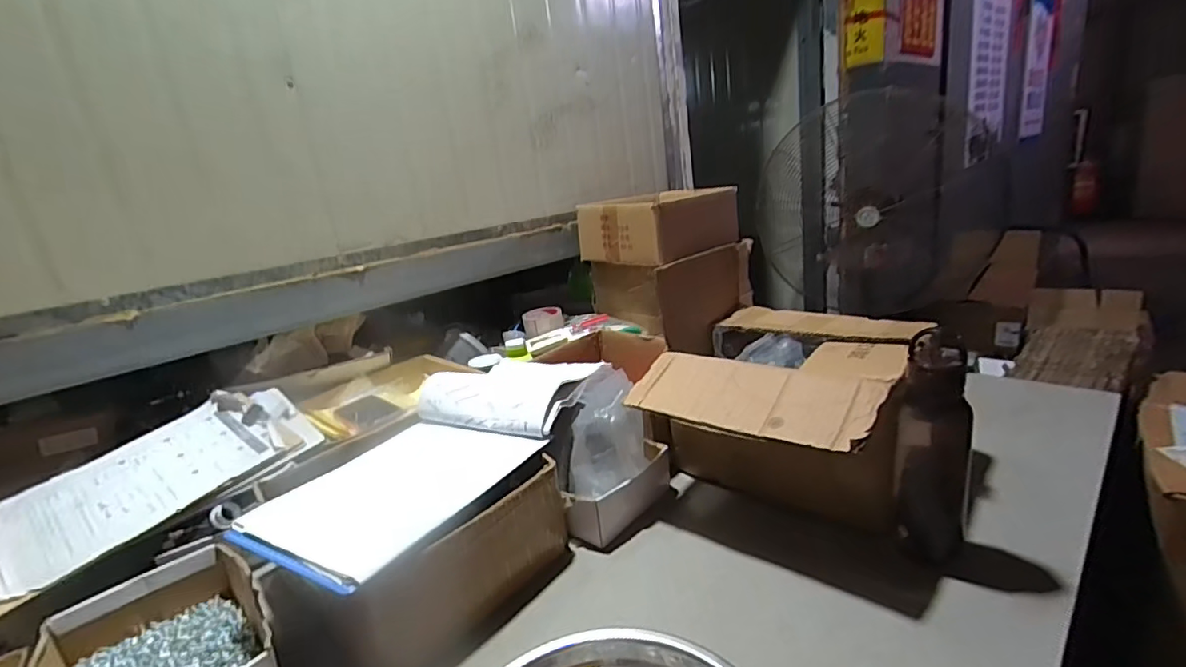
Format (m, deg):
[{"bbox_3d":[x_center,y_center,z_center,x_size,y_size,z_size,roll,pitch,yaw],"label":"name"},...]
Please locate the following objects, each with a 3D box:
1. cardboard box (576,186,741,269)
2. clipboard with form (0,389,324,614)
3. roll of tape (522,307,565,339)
[{"bbox_3d":[0.160,-0.254,1.266,0.299,0.123,0.250,-20,21,-37],"label":"cardboard box"},{"bbox_3d":[-0.579,0.183,0.724,0.229,0.021,0.353,22,38,36],"label":"clipboard with form"},{"bbox_3d":[-0.112,-0.027,1.210,0.091,0.042,0.093,-8,17,-2],"label":"roll of tape"}]

